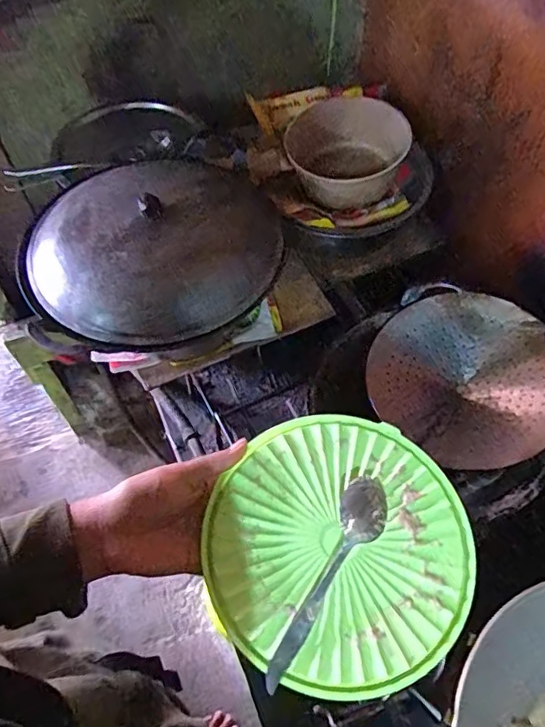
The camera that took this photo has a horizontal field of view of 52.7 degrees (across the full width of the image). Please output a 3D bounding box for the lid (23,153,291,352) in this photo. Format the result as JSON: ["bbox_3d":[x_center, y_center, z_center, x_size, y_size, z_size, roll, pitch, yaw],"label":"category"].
[{"bbox_3d":[-0.144,-0.158,0.669,0.294,0.067,0.279,0,58,0],"label":"lid"}]

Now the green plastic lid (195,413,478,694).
[{"bbox_3d":[0.052,0.139,0.433,0.201,0.016,0.203,0,58,0],"label":"green plastic lid"}]

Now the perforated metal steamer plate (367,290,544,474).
[{"bbox_3d":[0.259,0.019,0.738,0.243,0.058,0.240,0,58,0],"label":"perforated metal steamer plate"}]

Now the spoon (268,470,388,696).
[{"bbox_3d":[0.042,0.158,0.410,0.036,0.023,0.167,28,62,17],"label":"spoon"}]

